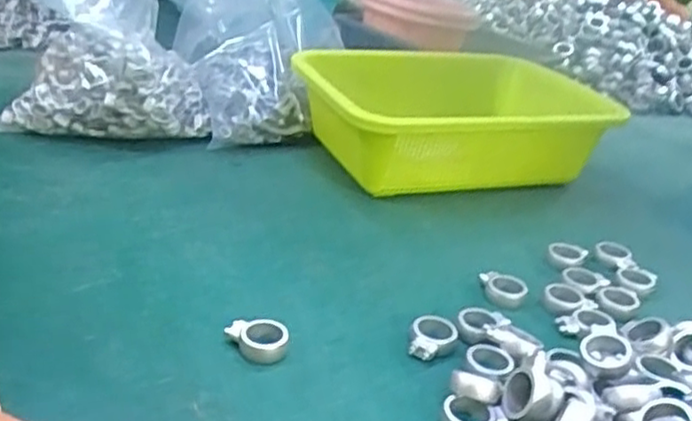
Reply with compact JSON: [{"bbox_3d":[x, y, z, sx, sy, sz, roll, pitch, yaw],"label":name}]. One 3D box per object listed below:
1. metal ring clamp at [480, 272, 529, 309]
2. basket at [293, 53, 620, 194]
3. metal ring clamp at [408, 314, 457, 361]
[{"bbox_3d":[0.102,0.050,0.445,0.027,0.009,0.027,2,26,-8],"label":"metal ring clamp"},{"bbox_3d":[0.103,-0.080,0.636,0.276,0.084,0.189,-2,26,-16],"label":"basket"},{"bbox_3d":[0.049,0.071,0.385,0.025,0.011,0.032,10,26,9],"label":"metal ring clamp"}]

